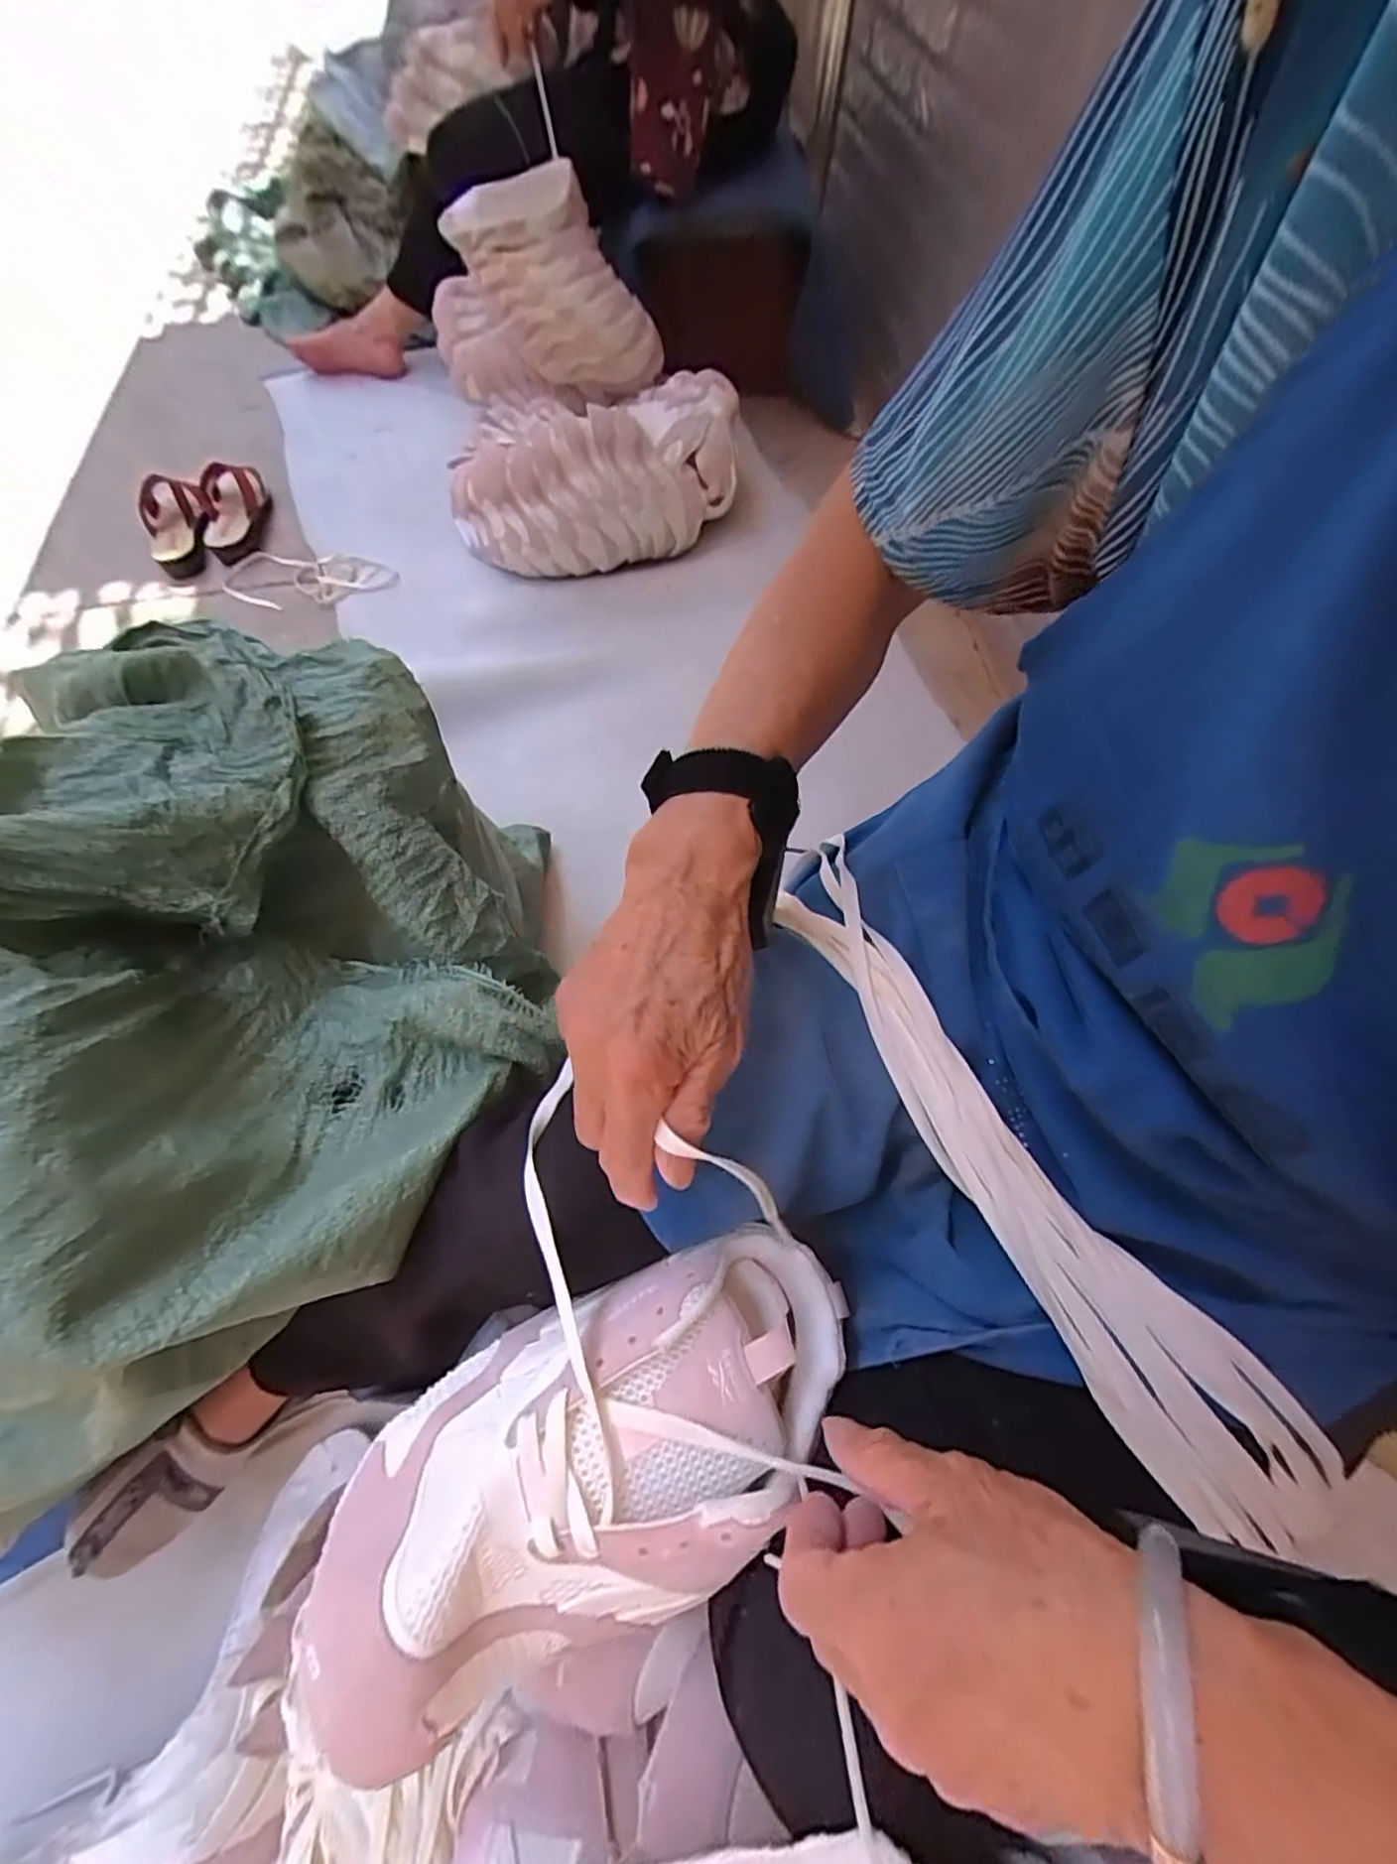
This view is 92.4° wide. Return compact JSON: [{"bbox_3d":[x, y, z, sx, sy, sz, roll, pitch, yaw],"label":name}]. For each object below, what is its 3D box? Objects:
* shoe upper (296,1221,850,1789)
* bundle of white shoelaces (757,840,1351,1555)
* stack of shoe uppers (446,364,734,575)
[{"bbox_3d":[-0.040,0.222,0.289,0.237,0.061,0.115,-25,67,-19],"label":"shoe upper"},{"bbox_3d":[0.145,0.089,0.326,0.072,0.031,0.358,-26,67,-15],"label":"bundle of white shoelaces"},{"bbox_3d":[-0.154,-0.722,1.046,0.440,0.172,0.295,-23,67,-14],"label":"stack of shoe uppers"}]

